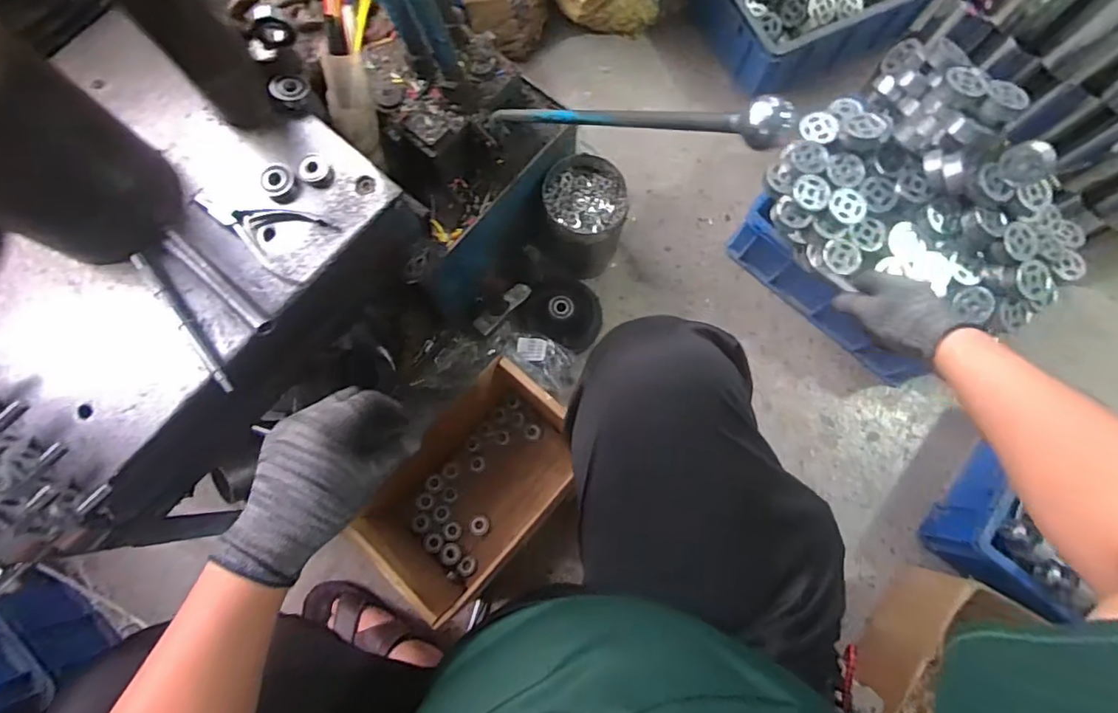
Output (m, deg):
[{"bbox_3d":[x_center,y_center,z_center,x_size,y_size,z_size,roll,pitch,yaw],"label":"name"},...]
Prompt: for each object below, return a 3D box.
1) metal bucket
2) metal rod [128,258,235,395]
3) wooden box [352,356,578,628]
[{"bbox_3d":[0.039,-0.216,0.876,0.122,0.165,0.132,0,78,0],"label":"metal bucket"},{"bbox_3d":[-0.341,-0.031,0.495,0.009,0.011,0.157,-37,80,-8],"label":"metal rod"},{"bbox_3d":[-0.119,0.194,0.794,0.288,0.180,0.201,-43,81,-8],"label":"wooden box"}]

